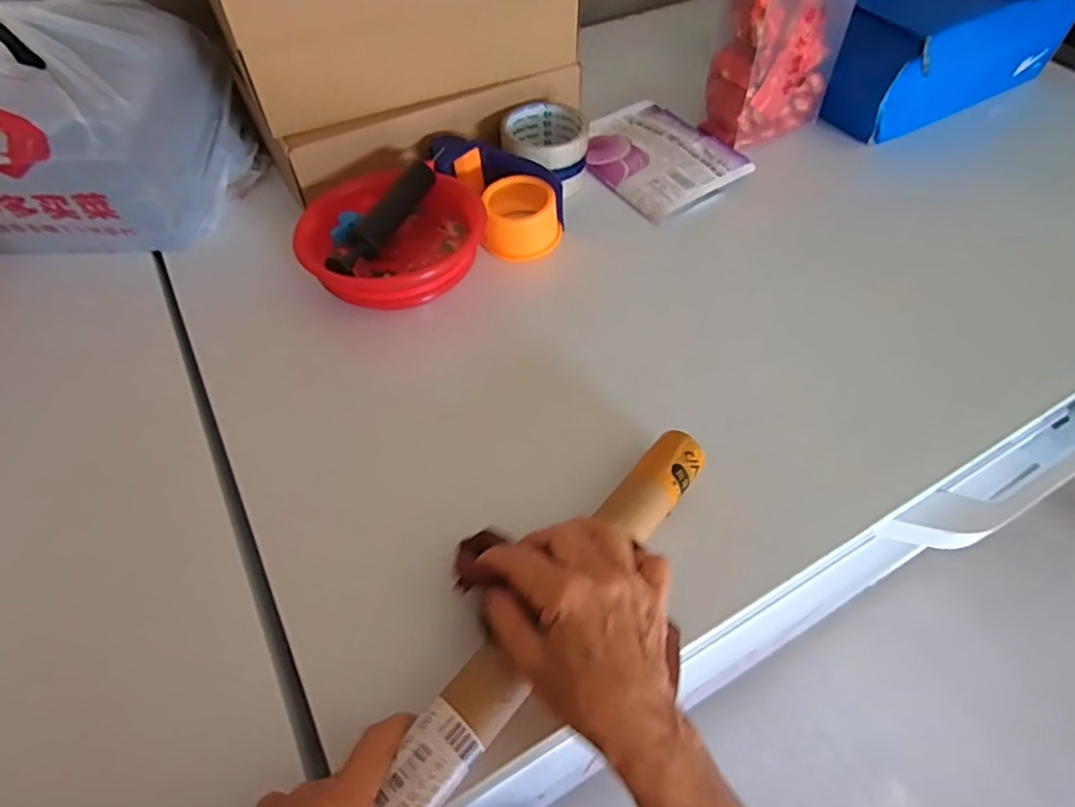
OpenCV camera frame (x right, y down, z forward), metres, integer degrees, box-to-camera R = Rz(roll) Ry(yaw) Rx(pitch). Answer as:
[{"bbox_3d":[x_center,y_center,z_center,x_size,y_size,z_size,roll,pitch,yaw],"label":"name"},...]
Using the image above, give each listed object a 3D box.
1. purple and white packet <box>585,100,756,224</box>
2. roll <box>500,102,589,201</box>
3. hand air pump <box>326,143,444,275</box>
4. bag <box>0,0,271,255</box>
[{"bbox_3d":[0.125,-0.272,0.667,0.142,0.014,0.173,-30,60,-20],"label":"purple and white packet"},{"bbox_3d":[0.006,-0.260,0.629,0.083,0.056,0.091,0,54,0],"label":"roll"},{"bbox_3d":[-0.133,-0.171,0.554,0.025,0.033,0.172,20,57,14],"label":"hand air pump"},{"bbox_3d":[-0.423,-0.262,0.560,0.228,0.179,0.220,11,55,8],"label":"bag"}]

